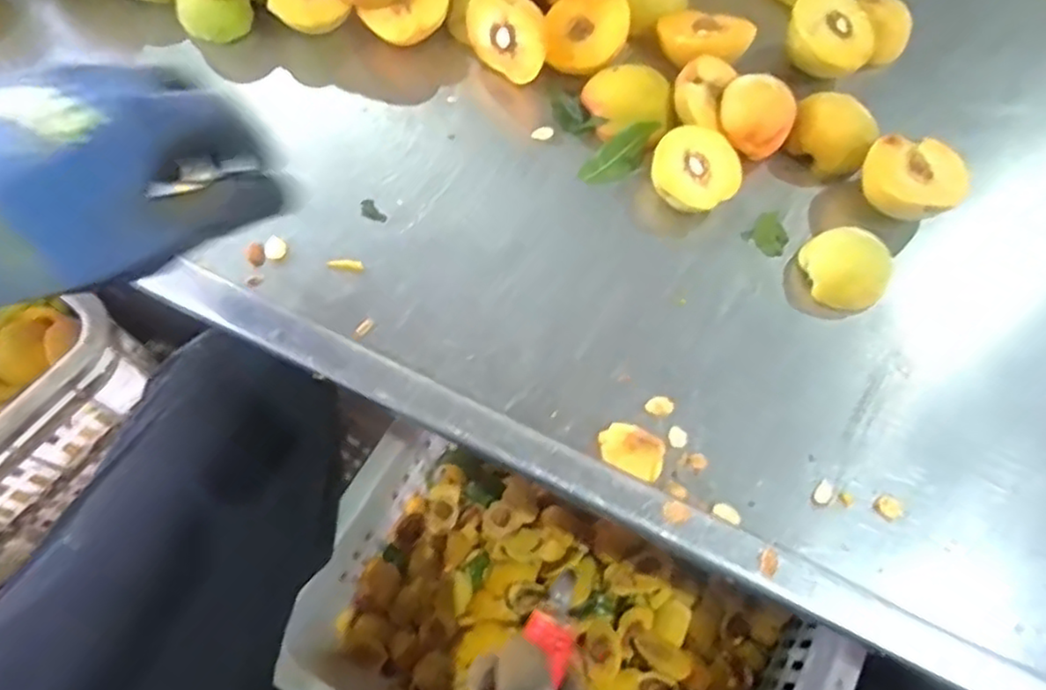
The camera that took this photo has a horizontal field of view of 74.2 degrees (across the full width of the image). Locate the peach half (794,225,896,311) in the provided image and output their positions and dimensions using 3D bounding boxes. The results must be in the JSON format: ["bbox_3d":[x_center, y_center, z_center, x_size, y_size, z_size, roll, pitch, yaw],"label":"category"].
[{"bbox_3d":[0.206,-0.048,0.441,0.042,0.030,0.052,-14,71,-7],"label":"peach half"}]

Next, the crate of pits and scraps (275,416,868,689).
[{"bbox_3d":[0.023,0.228,0.525,0.352,0.156,0.215,26,70,7],"label":"crate of pits and scraps"}]

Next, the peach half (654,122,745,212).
[{"bbox_3d":[0.112,-0.113,0.454,0.055,0.026,0.054,-42,77,-15],"label":"peach half"}]

